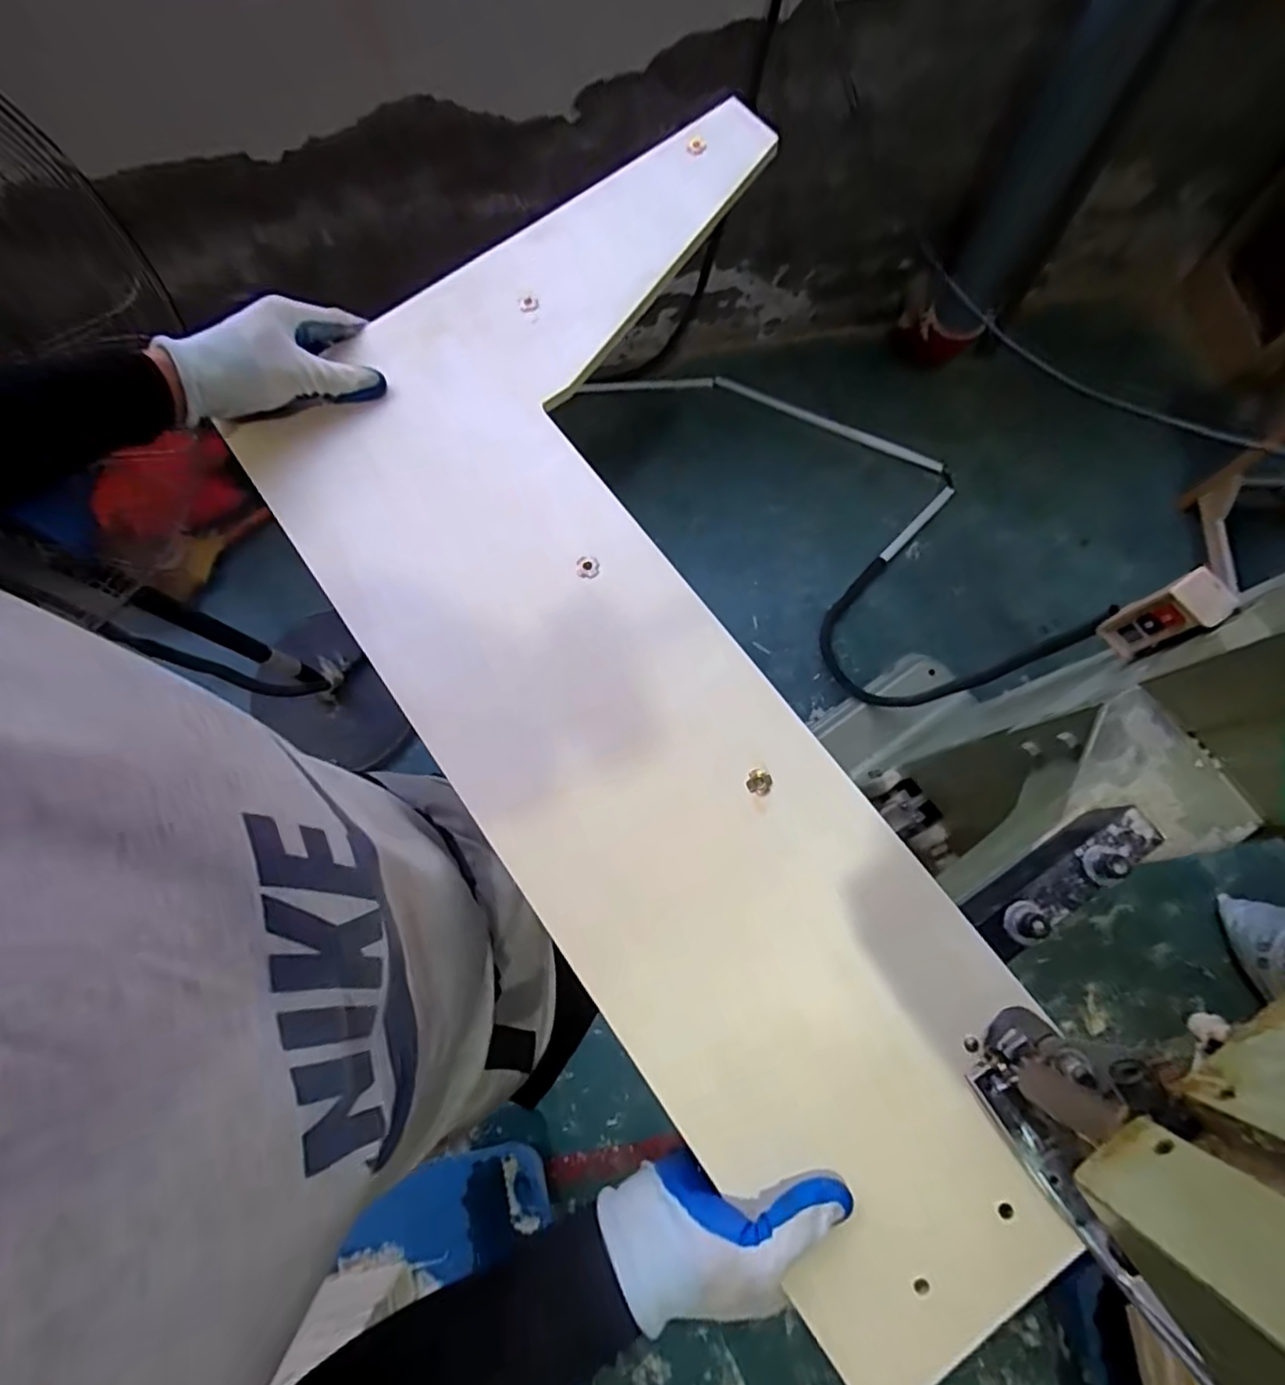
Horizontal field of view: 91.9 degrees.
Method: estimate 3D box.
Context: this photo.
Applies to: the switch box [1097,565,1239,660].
[{"bbox_3d":[0.521,-0.076,0.625,0.040,0.116,0.050,-23,77,-4],"label":"switch box"}]

